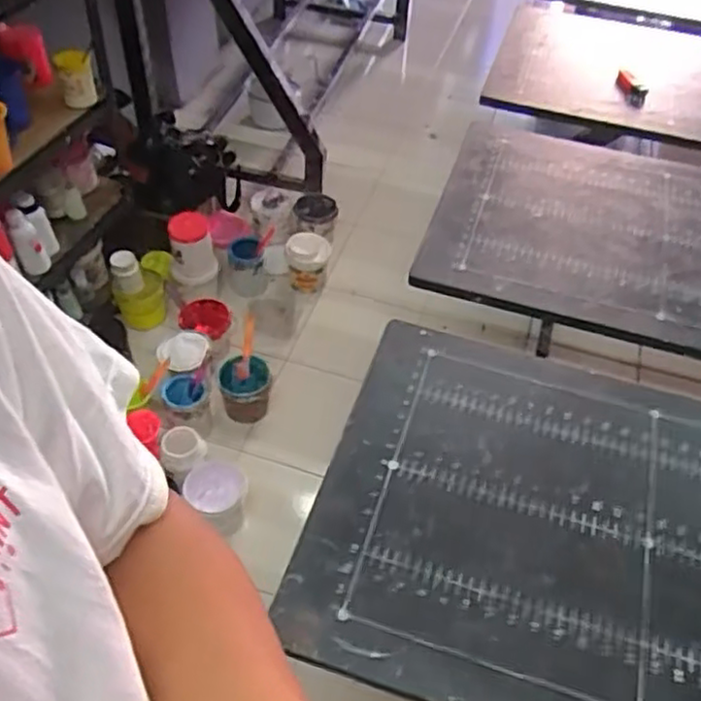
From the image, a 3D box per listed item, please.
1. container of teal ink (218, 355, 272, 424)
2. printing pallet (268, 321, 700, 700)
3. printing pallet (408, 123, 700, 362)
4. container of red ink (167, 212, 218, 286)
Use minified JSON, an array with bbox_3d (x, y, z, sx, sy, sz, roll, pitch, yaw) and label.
[{"bbox_3d":[-0.254,0.101,1.747,0.125,0.121,0.124,-6,49,-10],"label":"container of teal ink"},{"bbox_3d":[0.265,0.180,0.666,0.582,0.019,0.395,15,51,11],"label":"printing pallet"},{"bbox_3d":[0.415,-0.170,0.977,0.580,0.021,0.436,14,51,11],"label":"printing pallet"},{"bbox_3d":[-0.422,-0.272,1.887,0.122,0.154,0.122,-6,49,-10],"label":"container of red ink"}]

